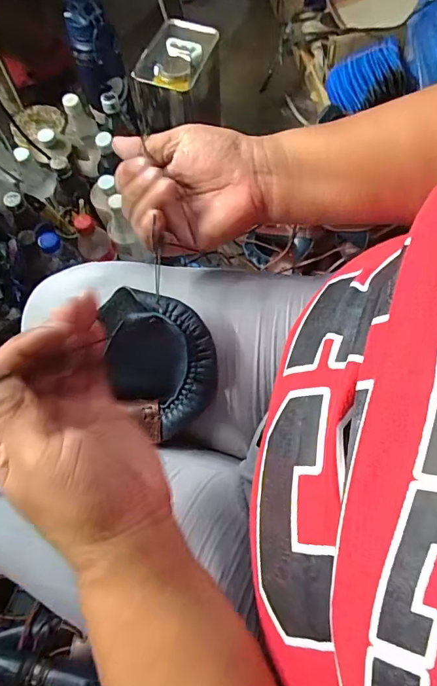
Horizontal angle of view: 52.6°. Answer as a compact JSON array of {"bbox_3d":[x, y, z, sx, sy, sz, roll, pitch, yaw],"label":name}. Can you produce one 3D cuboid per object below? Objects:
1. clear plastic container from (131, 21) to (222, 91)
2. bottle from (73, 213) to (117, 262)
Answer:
[{"bbox_3d":[-0.074,-0.499,0.769,0.108,0.019,0.148,15,71,7],"label":"clear plastic container"},{"bbox_3d":[-0.208,-0.169,0.741,0.055,0.112,0.047,-31,72,-9],"label":"bottle"}]

